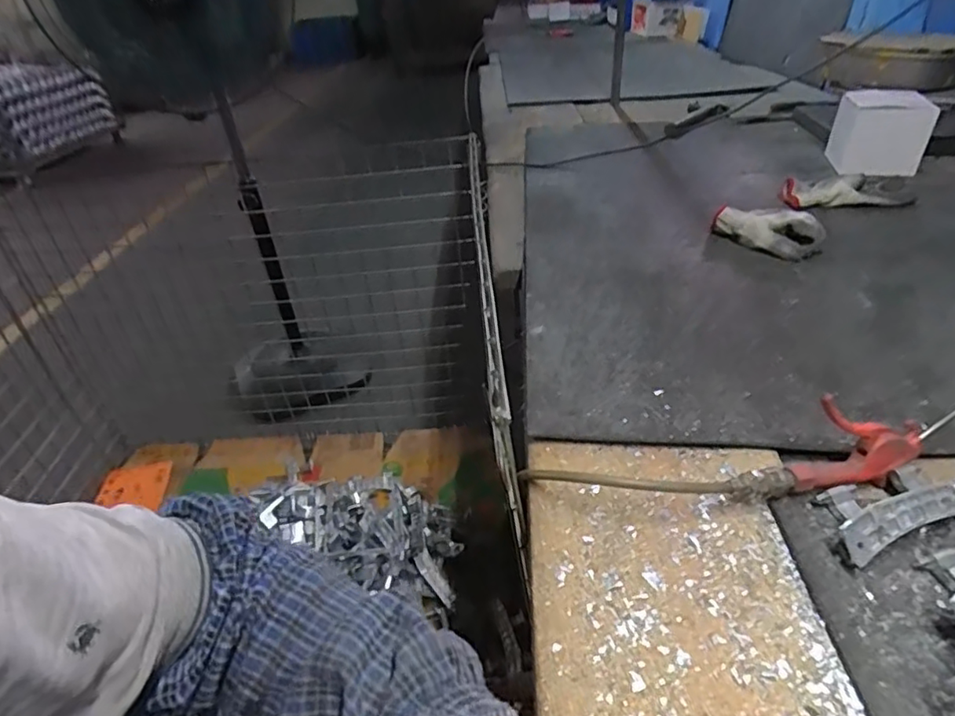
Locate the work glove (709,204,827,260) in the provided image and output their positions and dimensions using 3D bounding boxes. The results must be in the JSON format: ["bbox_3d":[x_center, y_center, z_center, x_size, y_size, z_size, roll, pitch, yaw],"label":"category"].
[{"bbox_3d":[0.449,-0.200,0.880,0.084,0.042,0.155,-21,39,-21],"label":"work glove"}]

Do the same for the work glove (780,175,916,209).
[{"bbox_3d":[0.642,-0.284,0.979,0.217,0.037,0.088,-7,36,-3],"label":"work glove"}]

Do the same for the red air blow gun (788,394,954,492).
[{"bbox_3d":[0.356,0.064,0.496,0.197,0.085,0.020,-7,17,-14],"label":"red air blow gun"}]

